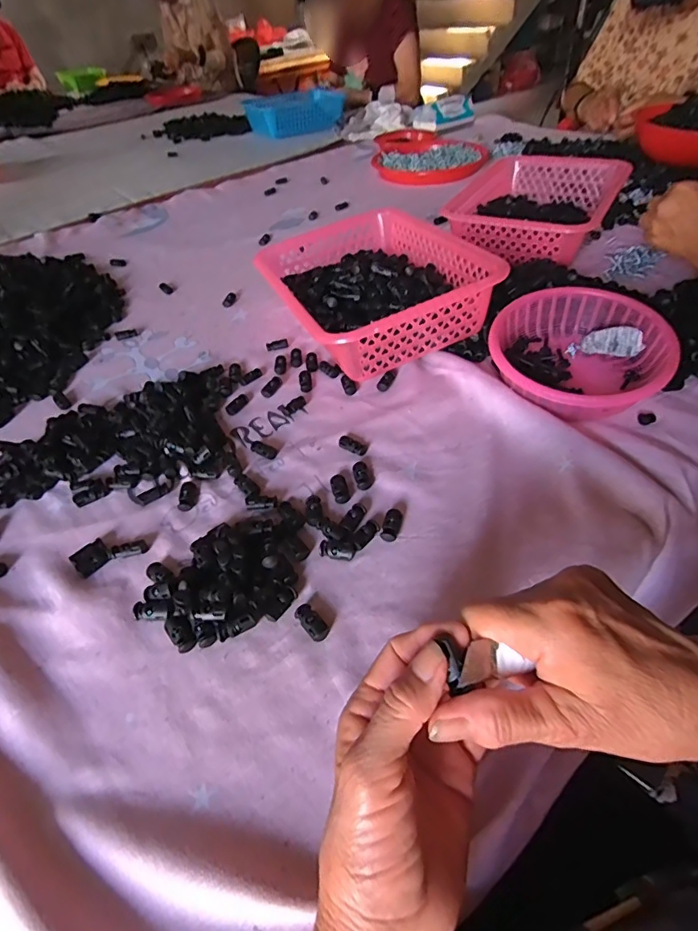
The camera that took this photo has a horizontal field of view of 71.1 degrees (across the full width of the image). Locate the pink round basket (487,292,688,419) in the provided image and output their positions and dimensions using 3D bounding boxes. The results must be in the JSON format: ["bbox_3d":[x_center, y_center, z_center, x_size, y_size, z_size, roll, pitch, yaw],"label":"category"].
[{"bbox_3d":[0.229,-0.118,0.497,0.160,0.050,0.159,-3,45,3],"label":"pink round basket"}]

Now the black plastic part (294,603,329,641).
[{"bbox_3d":[-0.026,0.111,0.346,0.015,0.006,0.029,-30,50,-22],"label":"black plastic part"}]

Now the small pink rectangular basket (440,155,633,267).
[{"bbox_3d":[0.287,-0.401,0.756,0.209,0.065,0.277,23,52,26],"label":"small pink rectangular basket"}]

